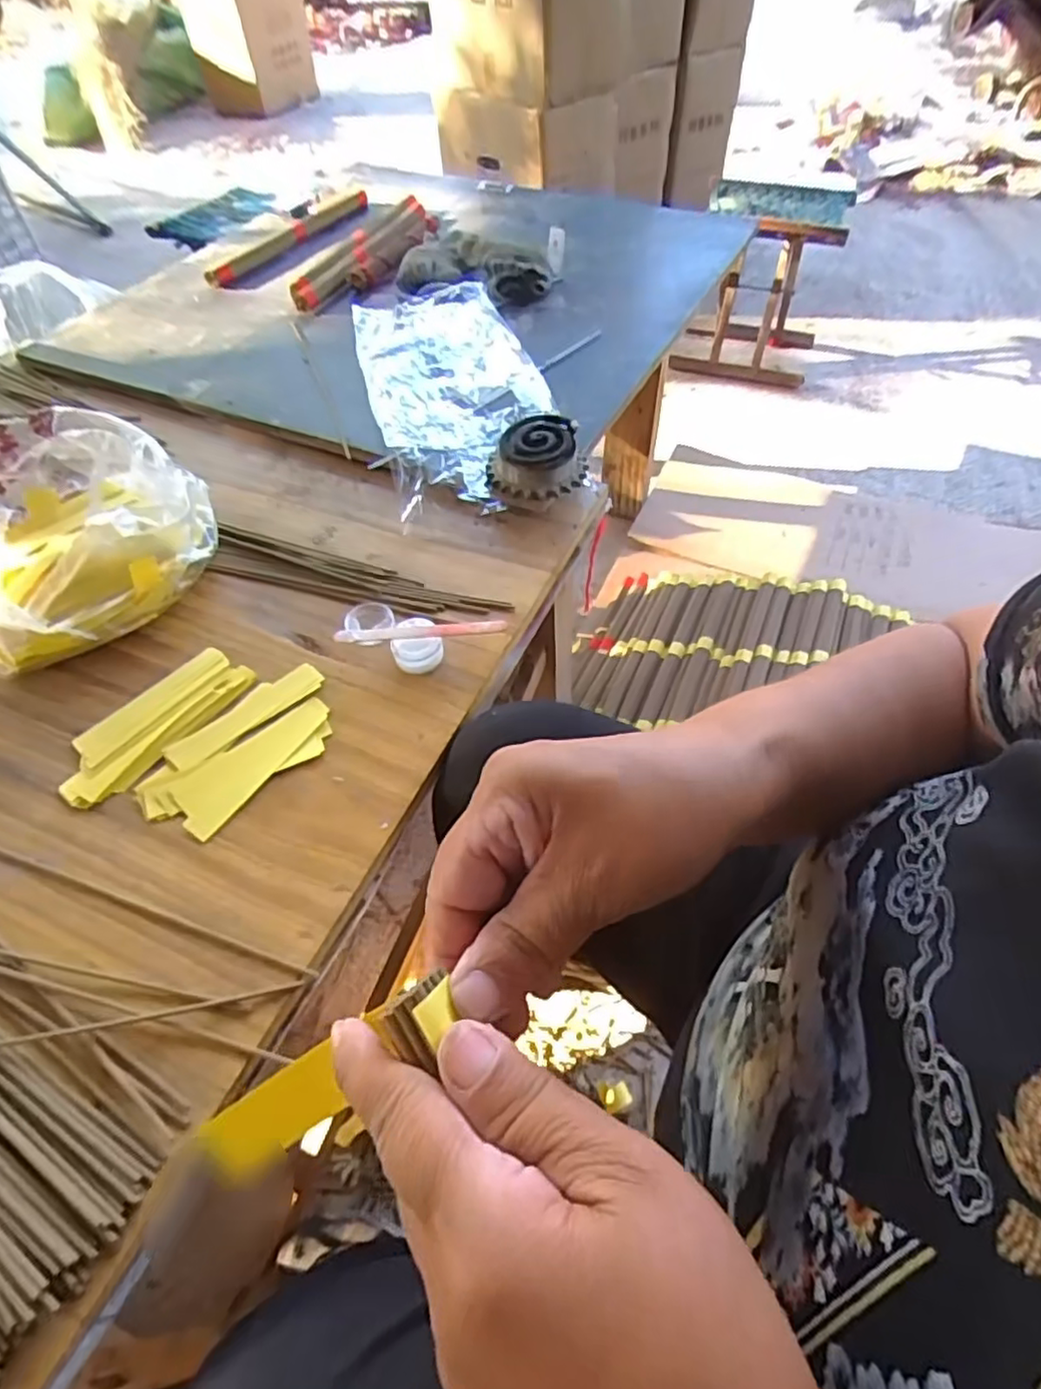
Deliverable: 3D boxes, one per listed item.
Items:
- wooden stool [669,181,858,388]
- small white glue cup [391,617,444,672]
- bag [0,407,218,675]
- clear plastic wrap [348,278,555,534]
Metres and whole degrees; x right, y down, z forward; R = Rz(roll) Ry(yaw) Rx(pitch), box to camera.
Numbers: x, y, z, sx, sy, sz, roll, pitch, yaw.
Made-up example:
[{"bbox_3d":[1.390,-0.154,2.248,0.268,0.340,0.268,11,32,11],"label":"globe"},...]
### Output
[{"bbox_3d":[0.527,-0.902,1.457,0.287,0.321,0.263,15,55,13],"label":"wooden stool"},{"bbox_3d":[-0.076,-0.038,0.489,0.036,0.025,0.036,-1,53,1],"label":"small white glue cup"},{"bbox_3d":[-0.379,-0.133,0.536,0.228,0.088,0.233,-37,60,-23],"label":"bag"},{"bbox_3d":[-0.069,-0.317,0.669,0.168,0.031,0.365,-14,54,-8],"label":"clear plastic wrap"}]

